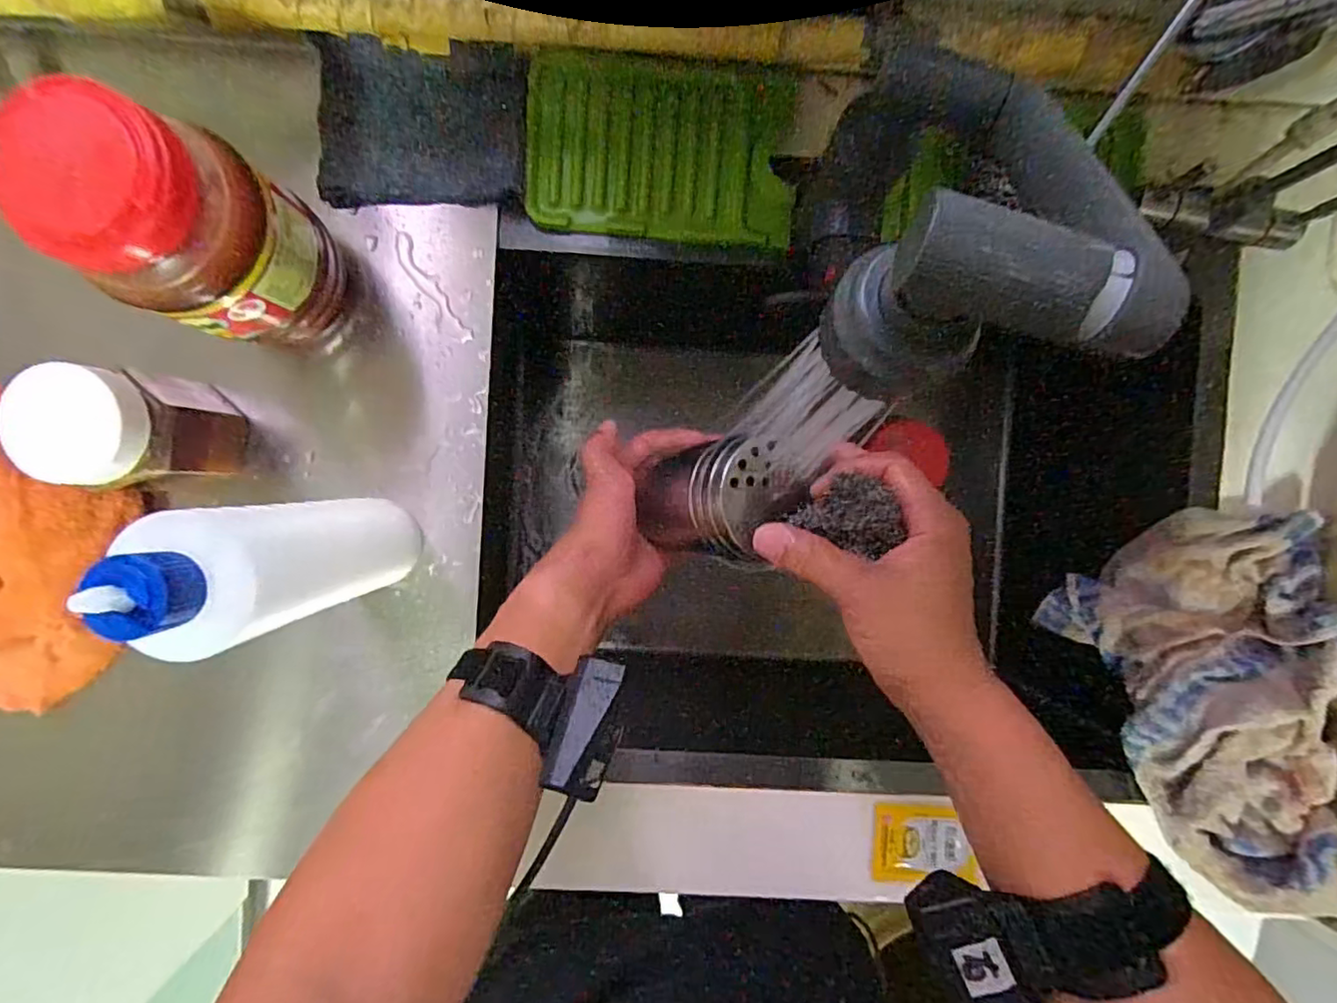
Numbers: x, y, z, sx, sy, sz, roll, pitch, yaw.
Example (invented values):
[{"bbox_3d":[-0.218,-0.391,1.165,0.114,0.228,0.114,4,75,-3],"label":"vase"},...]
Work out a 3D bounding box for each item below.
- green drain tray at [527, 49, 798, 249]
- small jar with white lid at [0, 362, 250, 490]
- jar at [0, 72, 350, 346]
[{"bbox_3d":[-0.005,-0.241,0.419,0.178,0.020,0.111,3,92,-2],"label":"green drain tray"},{"bbox_3d":[-0.318,-0.044,0.367,0.060,0.099,0.066,0,92,-2],"label":"small jar with white lid"},{"bbox_3d":[-0.251,-0.139,0.337,0.084,0.161,0.089,0,92,-2],"label":"jar"}]

